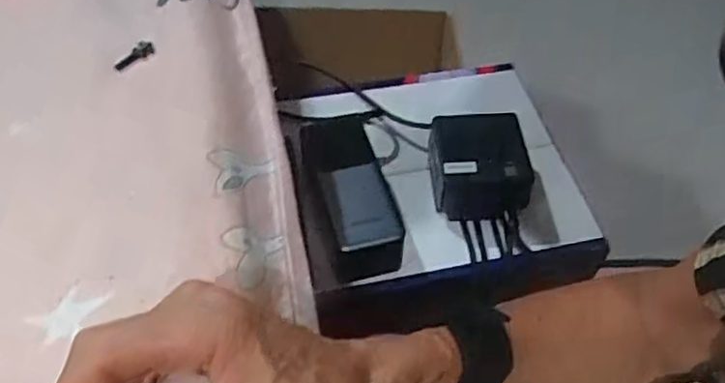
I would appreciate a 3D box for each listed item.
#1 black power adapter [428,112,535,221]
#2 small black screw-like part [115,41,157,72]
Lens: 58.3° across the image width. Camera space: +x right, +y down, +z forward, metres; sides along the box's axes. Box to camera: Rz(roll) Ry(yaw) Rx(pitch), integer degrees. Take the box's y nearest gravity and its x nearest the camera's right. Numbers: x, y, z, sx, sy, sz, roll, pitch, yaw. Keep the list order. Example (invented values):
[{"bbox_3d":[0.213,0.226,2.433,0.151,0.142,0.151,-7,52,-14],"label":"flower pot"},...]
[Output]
[{"bbox_3d":[0.099,-0.024,0.559,0.078,0.050,0.085,0,52,-2],"label":"black power adapter"},{"bbox_3d":[-0.148,-0.087,0.421,0.012,0.007,0.028,35,57,21],"label":"small black screw-like part"}]

